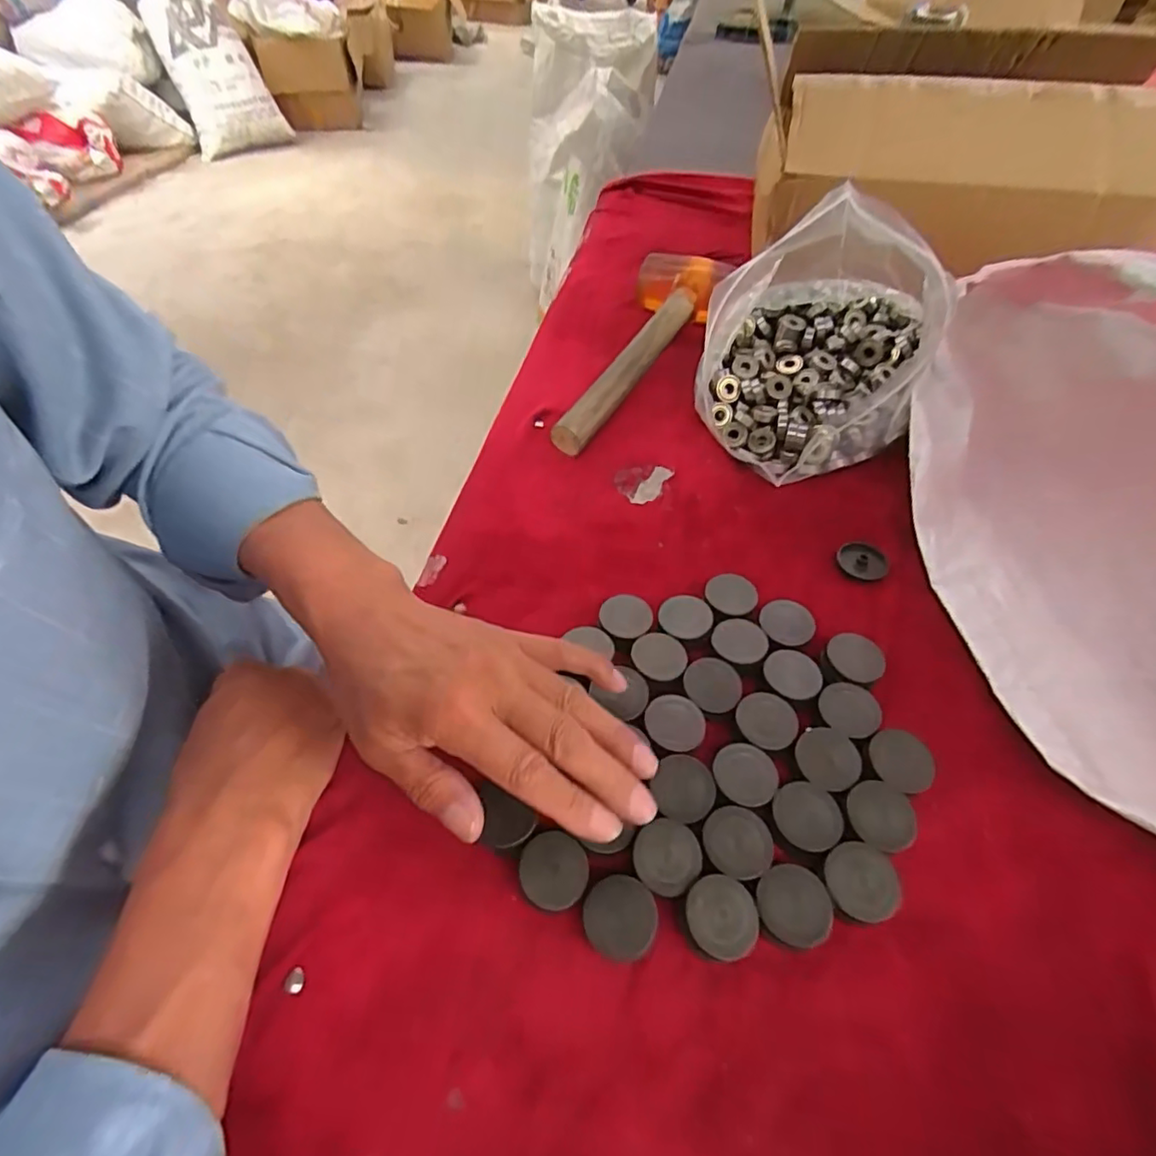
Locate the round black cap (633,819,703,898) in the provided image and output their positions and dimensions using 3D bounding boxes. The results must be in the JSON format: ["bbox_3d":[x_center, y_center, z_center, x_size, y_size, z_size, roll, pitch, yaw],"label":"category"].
[{"bbox_3d":[0.042,0.130,0.275,0.031,0.006,0.031,0,52,0],"label":"round black cap"}]

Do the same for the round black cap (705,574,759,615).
[{"bbox_3d":[0.098,0.014,0.379,0.031,0.017,0.033,0,52,0],"label":"round black cap"}]

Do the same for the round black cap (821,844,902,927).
[{"bbox_3d":[0.132,0.144,0.277,0.033,0.016,0.032,0,52,0],"label":"round black cap"}]

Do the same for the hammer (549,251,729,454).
[{"bbox_3d":[0.060,-0.214,0.540,0.085,0.054,0.277,19,54,14],"label":"hammer"}]

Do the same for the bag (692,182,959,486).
[{"bbox_3d":[0.187,-0.189,0.459,0.164,0.145,0.202,16,54,12],"label":"bag"}]

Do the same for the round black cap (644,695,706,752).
[{"bbox_3d":[0.053,0.078,0.319,0.032,0.004,0.032,0,52,0],"label":"round black cap"}]

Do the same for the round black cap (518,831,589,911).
[{"bbox_3d":[-0.011,0.138,0.277,0.031,0.016,0.031,0,52,0],"label":"round black cap"}]

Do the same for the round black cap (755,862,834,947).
[{"bbox_3d":[0.098,0.151,0.271,0.032,0.014,0.032,0,52,0],"label":"round black cap"}]

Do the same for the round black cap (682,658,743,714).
[{"bbox_3d":[0.077,0.060,0.335,0.032,0.004,0.031,0,52,0],"label":"round black cap"}]

